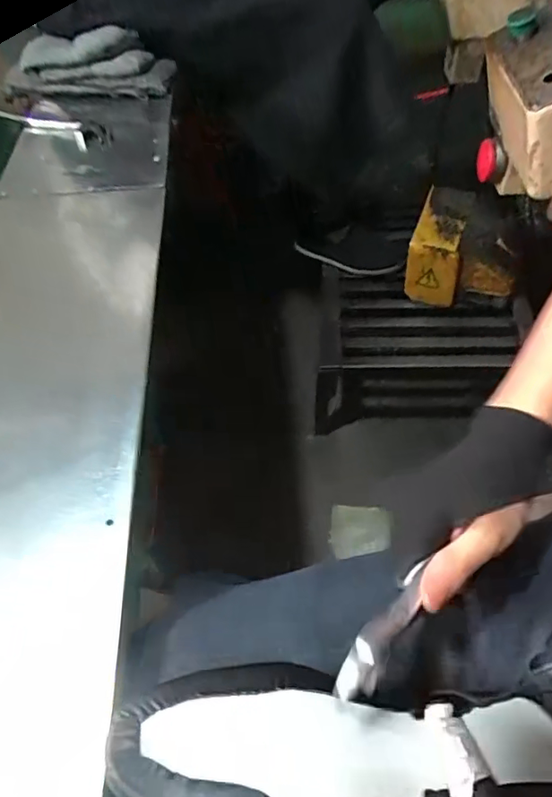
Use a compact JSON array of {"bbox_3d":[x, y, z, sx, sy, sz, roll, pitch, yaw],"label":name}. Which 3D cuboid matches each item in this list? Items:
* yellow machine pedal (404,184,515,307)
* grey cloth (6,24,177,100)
[{"bbox_3d":[0.411,-0.324,1.164,0.219,0.158,0.234,13,55,12],"label":"yellow machine pedal"},{"bbox_3d":[-0.288,-0.524,0.834,0.240,0.088,0.085,0,53,3],"label":"grey cloth"}]

